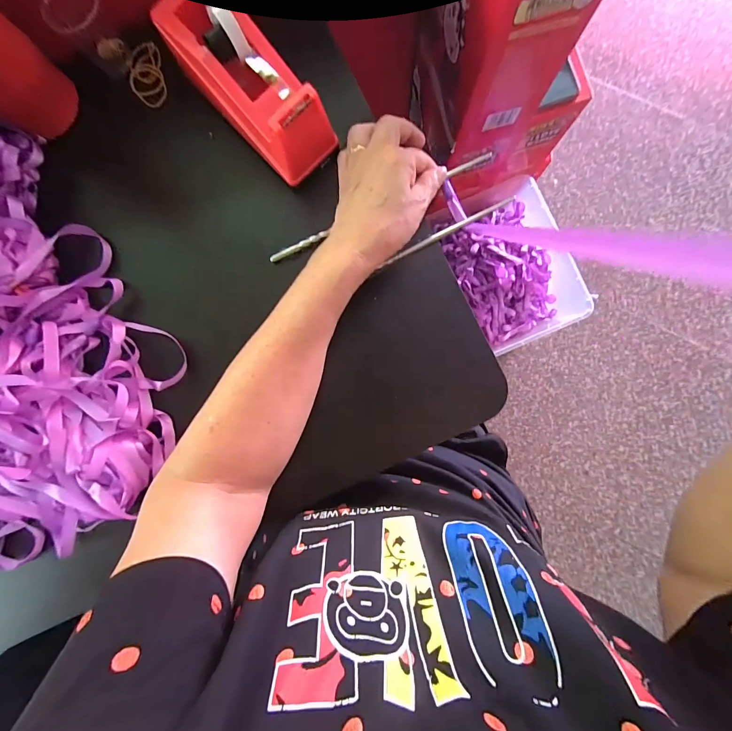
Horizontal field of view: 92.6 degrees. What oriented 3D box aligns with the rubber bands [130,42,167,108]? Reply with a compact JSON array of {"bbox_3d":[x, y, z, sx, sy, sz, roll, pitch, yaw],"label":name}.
[{"bbox_3d":[-0.213,-0.279,0.342,0.030,0.010,0.066,-12,87,1],"label":"rubber bands"}]

